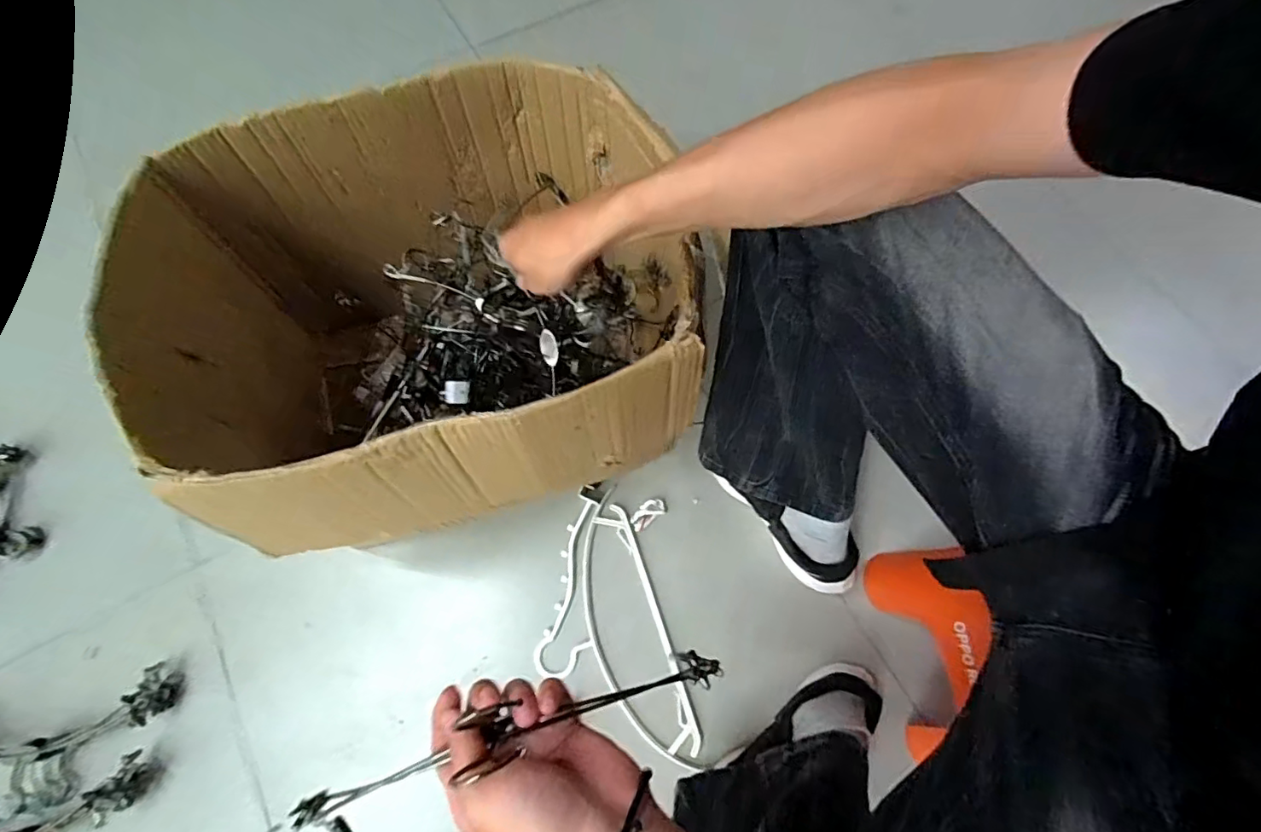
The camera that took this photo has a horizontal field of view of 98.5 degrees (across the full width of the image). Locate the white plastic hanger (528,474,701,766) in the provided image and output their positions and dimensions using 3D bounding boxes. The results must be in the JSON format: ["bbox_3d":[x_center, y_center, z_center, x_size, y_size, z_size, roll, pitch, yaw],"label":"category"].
[{"bbox_3d":[-0.044,0.298,0.756,0.179,0.022,0.385,-20,71,-4],"label":"white plastic hanger"}]

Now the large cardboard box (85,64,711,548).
[{"bbox_3d":[-0.224,-0.109,0.703,0.581,0.348,0.473,-16,69,-5],"label":"large cardboard box"}]

